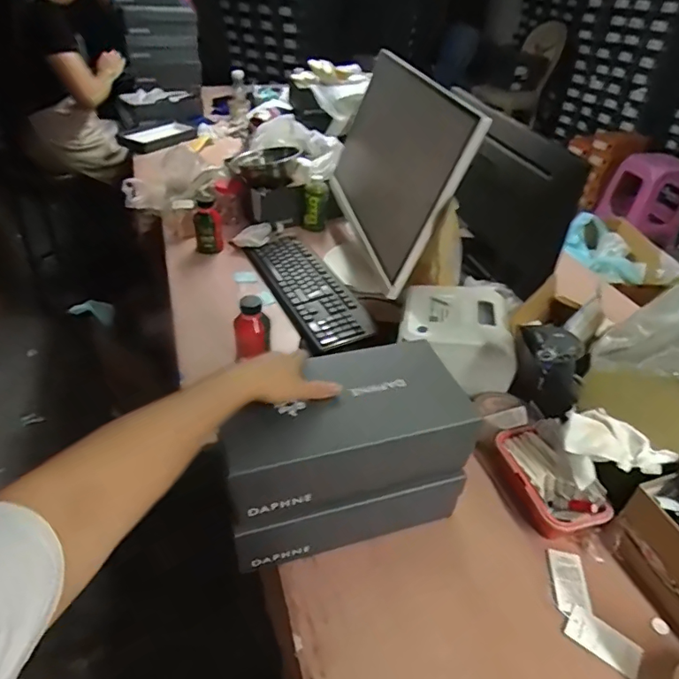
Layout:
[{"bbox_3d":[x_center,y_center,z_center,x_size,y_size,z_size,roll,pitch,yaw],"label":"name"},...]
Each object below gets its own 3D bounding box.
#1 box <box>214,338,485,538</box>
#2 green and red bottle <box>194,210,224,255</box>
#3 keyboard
[{"bbox_3d":[0.006,0.101,0.625,0.298,0.107,0.161,-11,41,-14],"label":"box"},{"bbox_3d":[-0.323,-0.268,1.220,0.068,0.113,0.063,-8,40,-13],"label":"green and red bottle"},{"bbox_3d":[-0.073,-0.124,1.126,0.147,0.023,0.423,-17,43,-23],"label":"keyboard"}]

